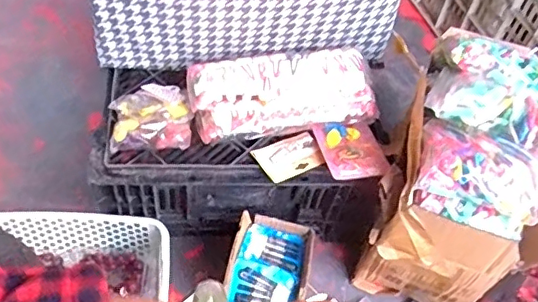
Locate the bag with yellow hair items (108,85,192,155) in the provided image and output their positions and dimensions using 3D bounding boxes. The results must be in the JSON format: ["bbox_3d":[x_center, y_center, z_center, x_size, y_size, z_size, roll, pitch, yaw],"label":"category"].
[{"bbox_3d":[-0.148,-0.047,0.697,0.095,0.031,0.102,-2,55,-8],"label":"bag with yellow hair items"}]

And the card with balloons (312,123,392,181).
[{"bbox_3d":[0.106,-0.002,0.710,0.073,0.011,0.089,-13,51,-7],"label":"card with balloons"}]

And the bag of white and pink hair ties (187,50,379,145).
[{"bbox_3d":[0.016,-0.070,0.714,0.232,0.070,0.094,-8,56,-12],"label":"bag of white and pink hair ties"}]

